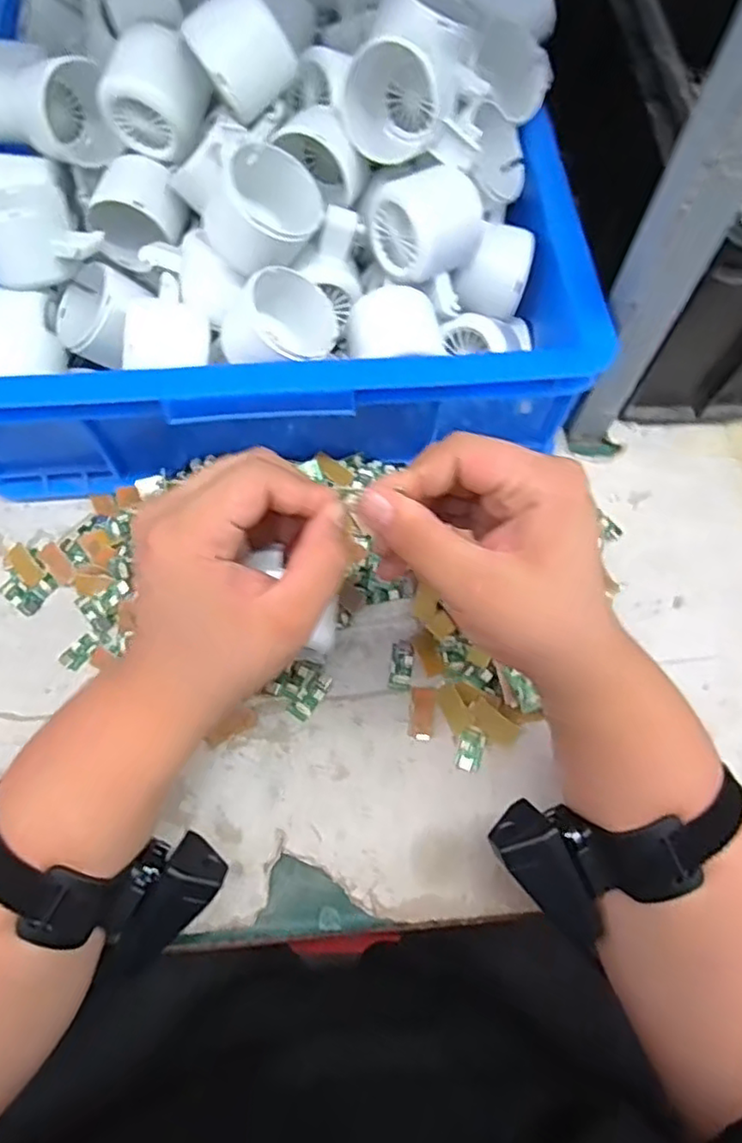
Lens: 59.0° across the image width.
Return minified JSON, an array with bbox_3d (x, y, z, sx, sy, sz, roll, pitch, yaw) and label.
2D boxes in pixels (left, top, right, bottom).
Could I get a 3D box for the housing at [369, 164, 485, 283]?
[{"bbox_3d":[0.034,-0.209,0.396,0.061,0.041,0.045,-24,69,-12],"label":"housing"}]

